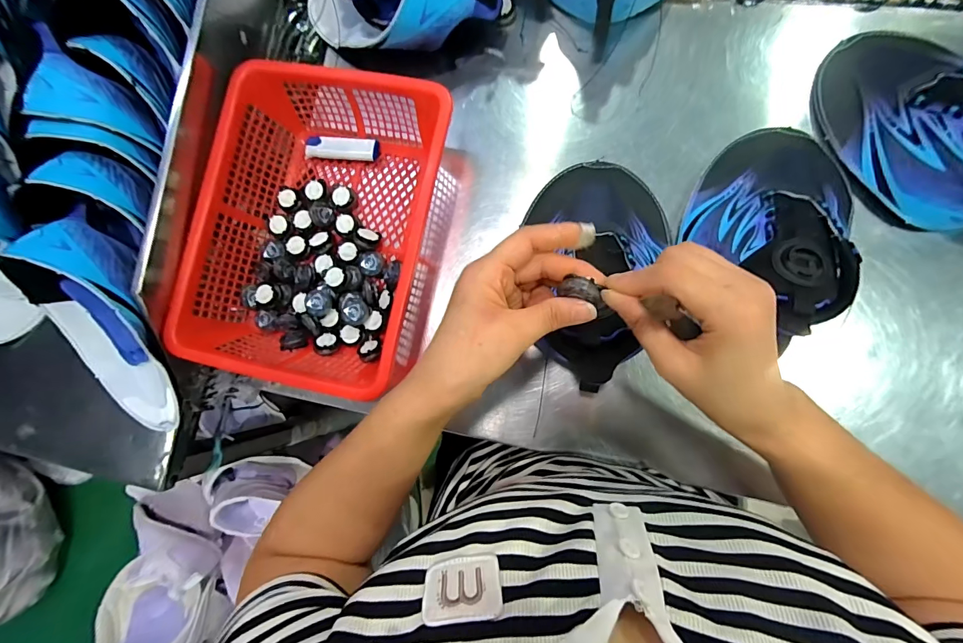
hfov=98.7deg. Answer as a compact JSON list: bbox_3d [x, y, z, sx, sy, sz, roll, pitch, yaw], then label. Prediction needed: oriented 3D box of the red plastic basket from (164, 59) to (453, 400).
[{"bbox_3d":[-0.170,-0.095,0.430,0.224,0.077,0.305,14,87,8],"label":"red plastic basket"}]

